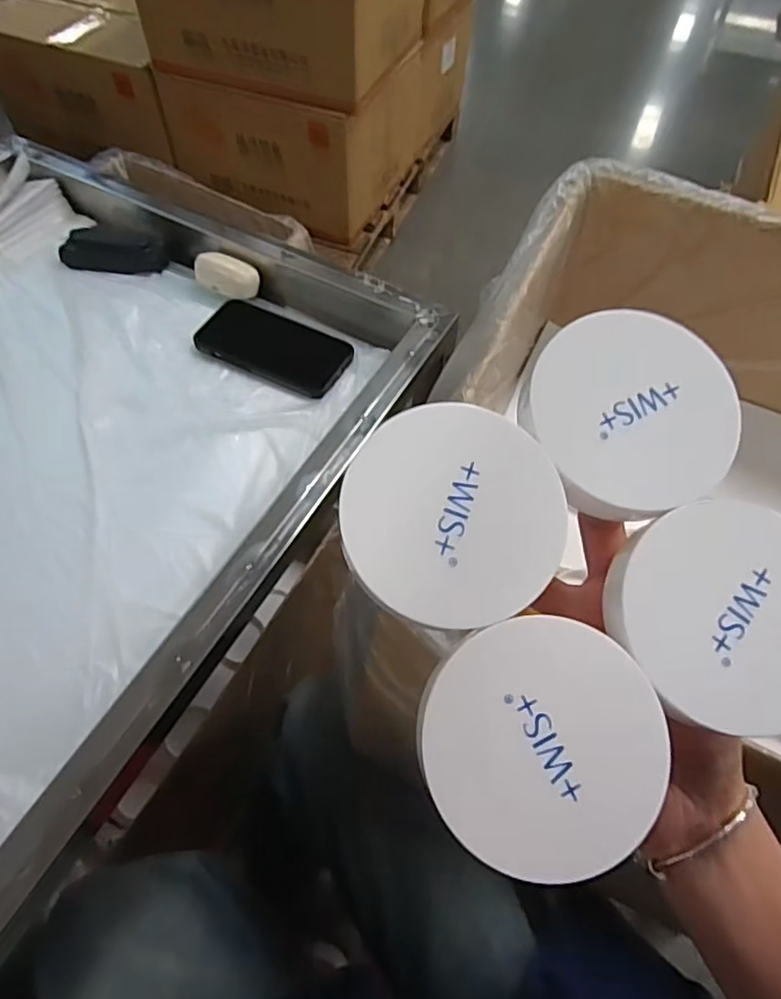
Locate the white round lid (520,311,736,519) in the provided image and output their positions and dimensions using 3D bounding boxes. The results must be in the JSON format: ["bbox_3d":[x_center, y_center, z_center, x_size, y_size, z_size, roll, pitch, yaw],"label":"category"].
[{"bbox_3d":[0.087,-0.031,0.224,0.077,0.019,0.077,1,76,-3],"label":"white round lid"}]

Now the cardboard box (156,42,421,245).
[{"bbox_3d":[-0.236,-1.041,1.639,0.522,0.291,0.498,22,59,11],"label":"cardboard box"}]

